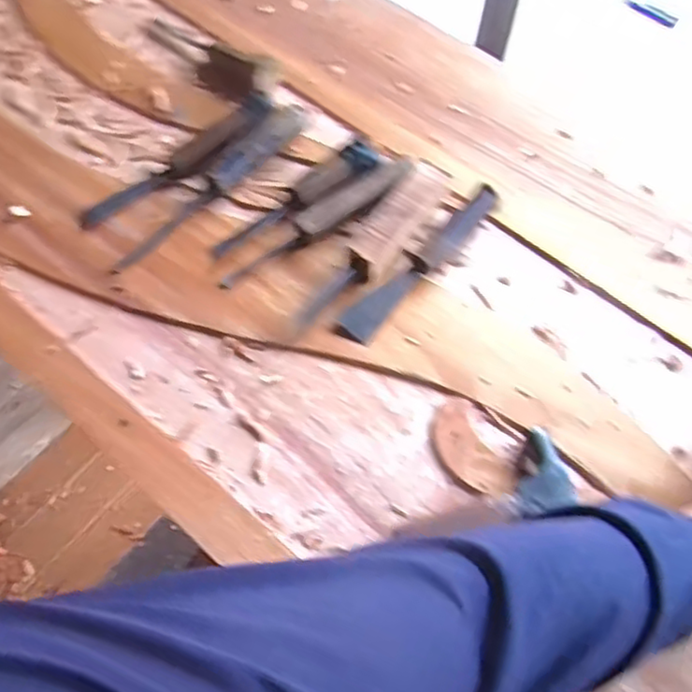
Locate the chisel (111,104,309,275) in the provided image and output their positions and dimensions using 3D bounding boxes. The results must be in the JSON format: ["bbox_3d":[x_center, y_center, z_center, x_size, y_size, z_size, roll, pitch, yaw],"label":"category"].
[{"bbox_3d":[-0.127,-0.159,0.652,0.027,0.039,0.243,40,68,17],"label":"chisel"}]

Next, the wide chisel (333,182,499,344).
[{"bbox_3d":[0.069,-0.081,0.621,0.030,0.030,0.202,39,68,16],"label":"wide chisel"}]

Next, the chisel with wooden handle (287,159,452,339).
[{"bbox_3d":[0.026,-0.092,0.623,0.040,0.031,0.214,33,66,14],"label":"chisel with wooden handle"}]

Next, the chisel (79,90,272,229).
[{"bbox_3d":[-0.168,-0.185,0.665,0.212,0.041,0.033,-32,68,-17],"label":"chisel"}]

